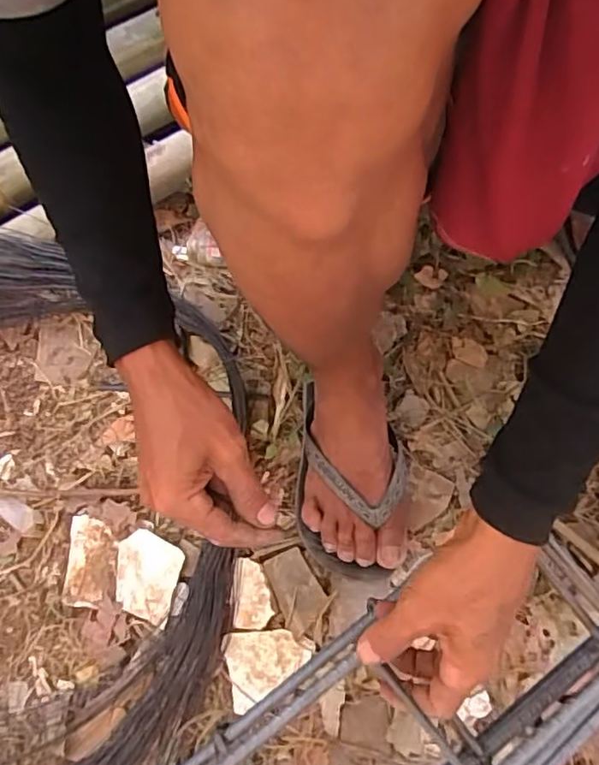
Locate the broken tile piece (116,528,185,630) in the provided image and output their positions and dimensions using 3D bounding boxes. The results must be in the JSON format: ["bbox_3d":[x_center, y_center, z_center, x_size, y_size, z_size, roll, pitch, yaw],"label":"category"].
[{"bbox_3d":[-0.153,0.190,0.593,0.073,0.004,0.074,19,69,9],"label":"broken tile piece"}]

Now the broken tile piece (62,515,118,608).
[{"bbox_3d":[-0.212,0.182,0.612,0.050,0.005,0.087,0,67,1],"label":"broken tile piece"}]

